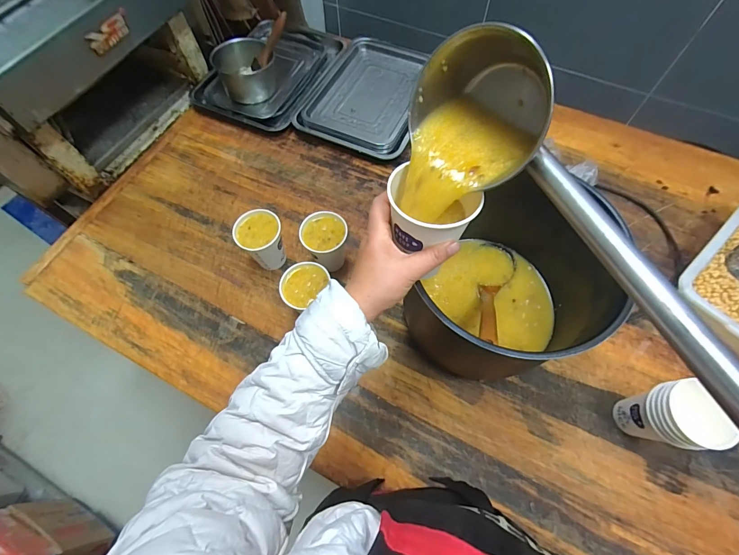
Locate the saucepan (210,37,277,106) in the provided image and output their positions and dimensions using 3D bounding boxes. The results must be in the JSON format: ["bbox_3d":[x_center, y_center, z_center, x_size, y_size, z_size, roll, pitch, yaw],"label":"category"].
[{"bbox_3d":[-0.317,-0.533,0.925,0.139,0.108,0.118,-22,67,-8],"label":"saucepan"}]

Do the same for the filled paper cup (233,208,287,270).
[{"bbox_3d":[-0.208,-0.066,0.716,0.087,0.116,0.097,-36,69,-13],"label":"filled paper cup"}]

